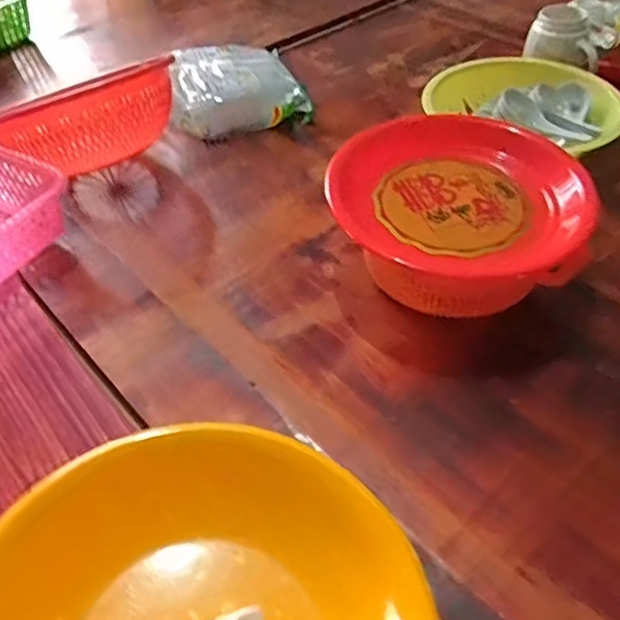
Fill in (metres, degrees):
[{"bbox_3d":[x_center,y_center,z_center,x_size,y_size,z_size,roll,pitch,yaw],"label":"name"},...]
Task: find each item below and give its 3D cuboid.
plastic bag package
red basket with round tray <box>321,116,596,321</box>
[{"bbox_3d":[-0.113,-0.338,0.913,0.199,0.069,0.181,-17,49,-13],"label":"plastic bag package"},{"bbox_3d":[0.152,-0.098,0.643,0.258,0.106,0.231,7,48,9],"label":"red basket with round tray"}]

